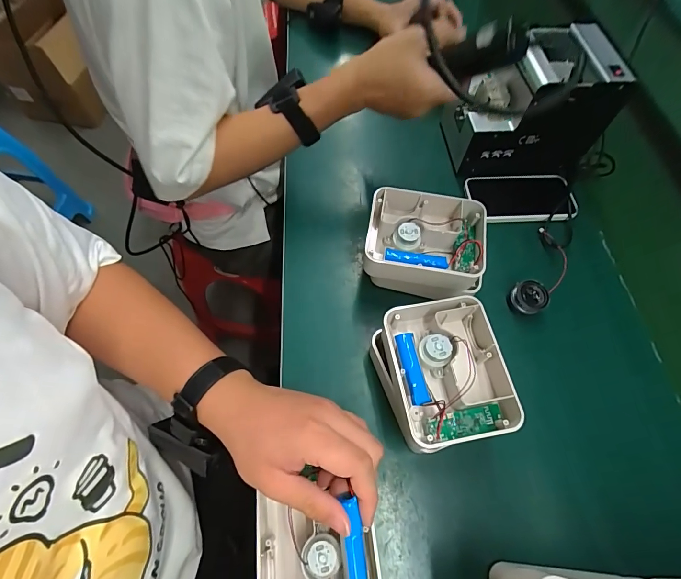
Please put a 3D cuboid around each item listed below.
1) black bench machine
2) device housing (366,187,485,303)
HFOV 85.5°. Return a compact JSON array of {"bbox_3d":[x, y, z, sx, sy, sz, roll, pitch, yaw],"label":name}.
[{"bbox_3d":[0.256,-0.252,0.510,0.182,0.140,0.131,0,62,-3],"label":"black bench machine"},{"bbox_3d":[0.095,-0.045,0.429,0.133,0.080,0.108,9,62,2],"label":"device housing"}]

